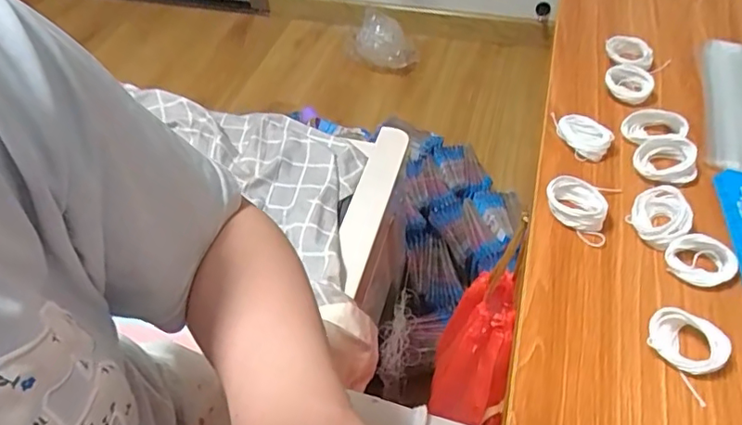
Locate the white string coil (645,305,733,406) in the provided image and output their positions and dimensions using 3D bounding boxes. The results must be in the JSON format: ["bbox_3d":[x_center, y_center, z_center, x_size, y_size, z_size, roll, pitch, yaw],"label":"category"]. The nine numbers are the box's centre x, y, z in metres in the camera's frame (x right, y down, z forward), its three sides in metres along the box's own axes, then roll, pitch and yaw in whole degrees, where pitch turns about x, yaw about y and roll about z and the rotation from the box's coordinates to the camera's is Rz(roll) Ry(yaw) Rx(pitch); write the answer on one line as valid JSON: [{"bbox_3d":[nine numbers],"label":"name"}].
[{"bbox_3d":[0.146,0.062,0.255,0.031,0.015,0.035,-37,56,-26],"label":"white string coil"}]

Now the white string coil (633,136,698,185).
[{"bbox_3d":[0.182,-0.033,0.336,0.034,0.017,0.035,-2,48,2],"label":"white string coil"}]

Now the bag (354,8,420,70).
[{"bbox_3d":[0.035,-0.527,1.694,0.077,0.156,0.224,-34,55,-24],"label":"bag"}]

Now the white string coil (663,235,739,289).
[{"bbox_3d":[0.173,0.024,0.284,0.034,0.012,0.023,7,49,10],"label":"white string coil"}]

